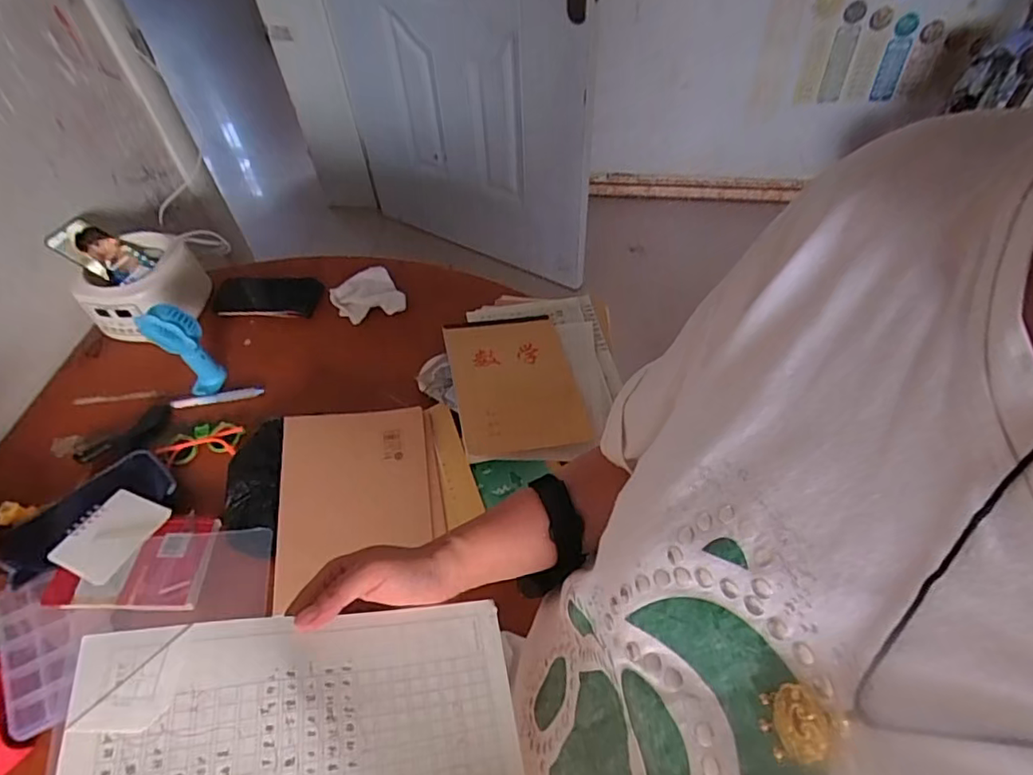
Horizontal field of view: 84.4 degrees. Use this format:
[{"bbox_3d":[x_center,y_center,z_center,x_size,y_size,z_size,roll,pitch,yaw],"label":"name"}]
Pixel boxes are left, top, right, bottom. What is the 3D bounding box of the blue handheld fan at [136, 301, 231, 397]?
[{"bbox_3d":[-0.454,-0.052,0.784,0.060,0.144,0.033,-34,58,-22],"label":"blue handheld fan"}]

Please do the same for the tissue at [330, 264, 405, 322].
[{"bbox_3d":[-0.246,-0.154,0.925,0.103,0.033,0.096,-29,56,-18],"label":"tissue"}]

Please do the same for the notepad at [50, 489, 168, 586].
[{"bbox_3d":[-0.467,0.169,0.659,0.073,0.006,0.101,28,49,5],"label":"notepad"}]

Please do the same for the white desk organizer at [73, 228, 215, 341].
[{"bbox_3d":[-0.573,-0.154,0.884,0.118,0.109,0.146,7,53,8],"label":"white desk organizer"}]

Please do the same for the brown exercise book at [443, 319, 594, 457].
[{"bbox_3d":[-0.003,-0.009,0.817,0.171,0.010,0.227,-5,52,-13],"label":"brown exercise book"}]

